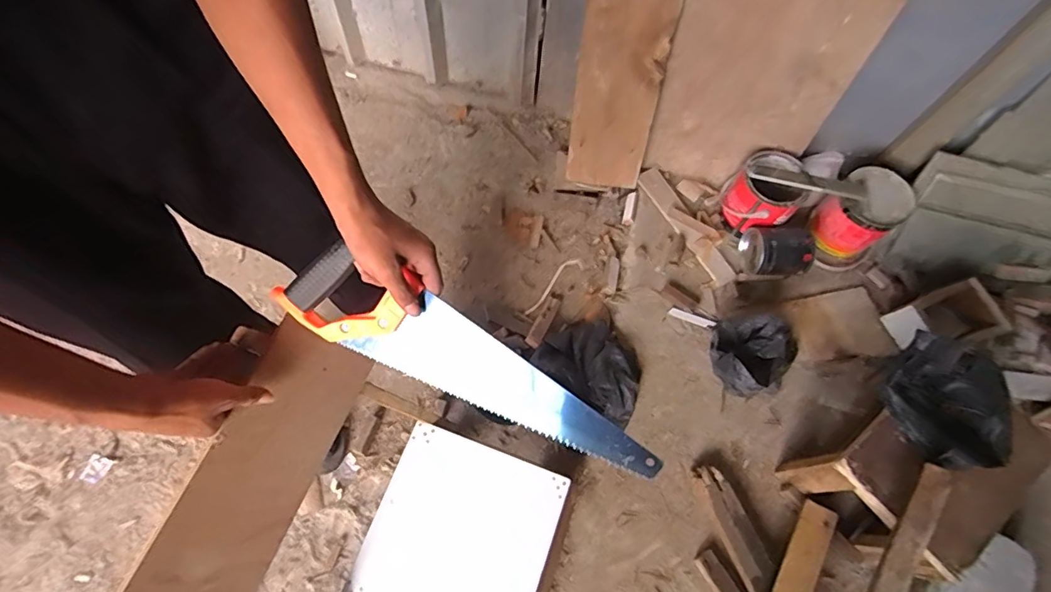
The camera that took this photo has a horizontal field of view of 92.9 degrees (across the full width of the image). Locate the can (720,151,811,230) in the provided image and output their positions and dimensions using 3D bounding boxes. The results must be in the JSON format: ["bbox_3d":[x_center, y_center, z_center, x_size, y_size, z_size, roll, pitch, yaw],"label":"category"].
[{"bbox_3d":[0.556,-0.234,1.179,0.154,0.135,0.155,1,67,-3],"label":"can"}]

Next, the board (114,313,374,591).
[{"bbox_3d":[-0.316,0.226,0.583,0.018,0.164,0.372,9,63,29],"label":"board"}]

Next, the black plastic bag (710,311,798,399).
[{"bbox_3d":[0.461,0.126,1.034,0.140,0.150,0.171,18,67,4],"label":"black plastic bag"}]

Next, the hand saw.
[{"bbox_3d":[-0.053,0.069,0.522,0.420,0.015,0.093,25,99,2],"label":"hand saw"}]

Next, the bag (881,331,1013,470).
[{"bbox_3d":[0.695,0.168,0.818,0.158,0.085,0.216,-11,68,-8],"label":"bag"}]

